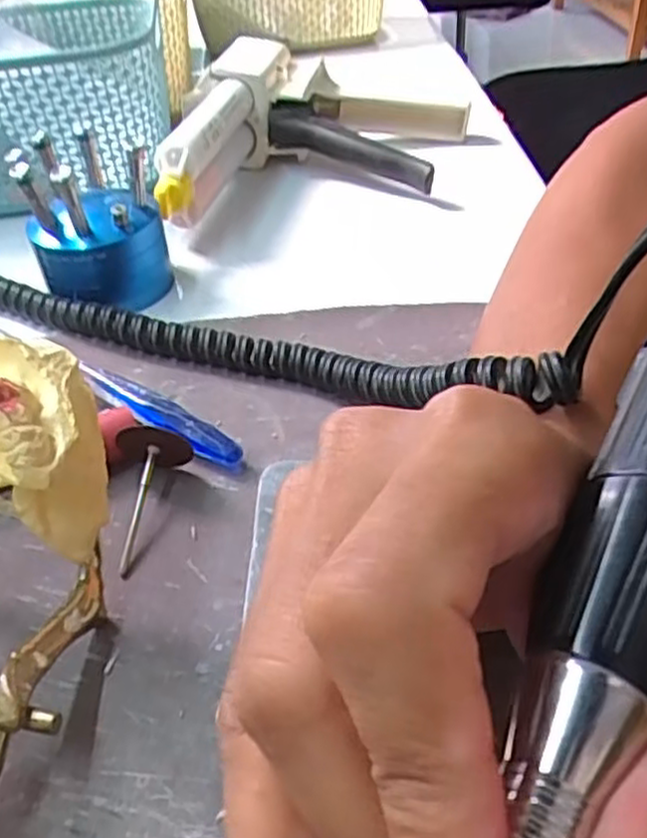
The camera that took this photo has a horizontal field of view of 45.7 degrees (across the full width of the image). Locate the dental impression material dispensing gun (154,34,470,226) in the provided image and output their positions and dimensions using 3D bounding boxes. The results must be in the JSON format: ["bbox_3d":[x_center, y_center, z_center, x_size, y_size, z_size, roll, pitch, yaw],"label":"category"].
[{"bbox_3d":[0.000,-0.164,0.434,0.155,0.060,0.195,3,41,8],"label":"dental impression material dispensing gun"}]

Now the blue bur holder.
[{"bbox_3d":[-0.102,-0.089,0.342,0.056,0.067,0.052,-14,42,-10],"label":"blue bur holder"}]

